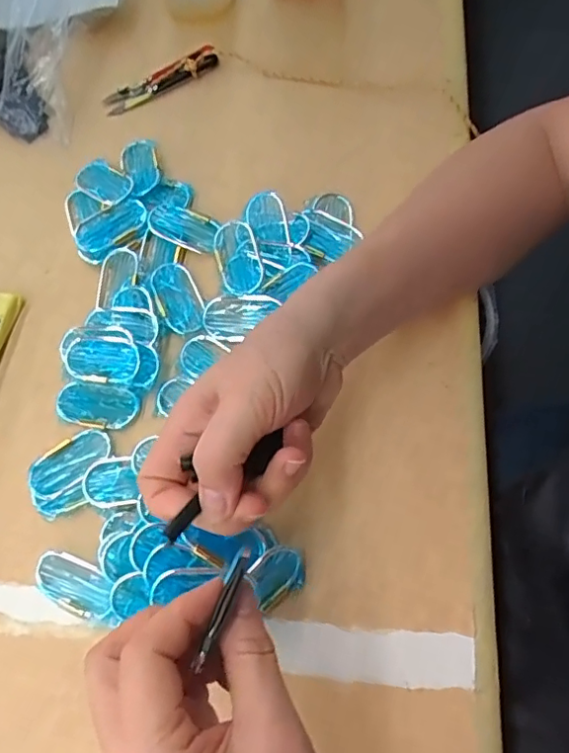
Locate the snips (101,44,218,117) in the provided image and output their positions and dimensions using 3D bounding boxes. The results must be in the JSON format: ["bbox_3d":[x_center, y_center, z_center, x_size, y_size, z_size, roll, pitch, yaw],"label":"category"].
[{"bbox_3d":[-0.107,-0.256,0.473,0.103,0.015,0.026,-27,71,-6],"label":"snips"}]

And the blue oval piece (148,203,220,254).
[{"bbox_3d":[-0.076,-0.114,0.420,0.056,0.006,0.031,21,73,11],"label":"blue oval piece"}]

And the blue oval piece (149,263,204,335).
[{"bbox_3d":[-0.078,-0.057,0.401,0.029,0.004,0.058,-26,71,-6],"label":"blue oval piece"}]

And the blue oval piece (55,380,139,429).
[{"bbox_3d":[-0.129,0.020,0.380,0.056,0.009,0.028,8,71,6],"label":"blue oval piece"}]

